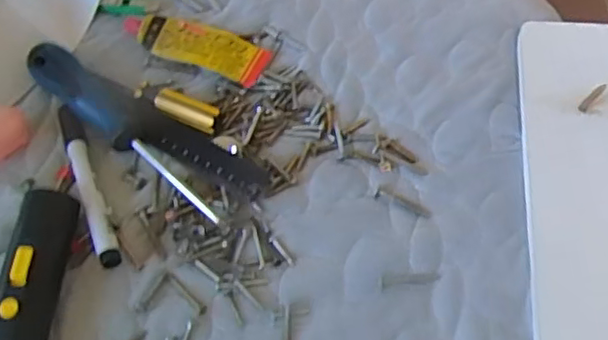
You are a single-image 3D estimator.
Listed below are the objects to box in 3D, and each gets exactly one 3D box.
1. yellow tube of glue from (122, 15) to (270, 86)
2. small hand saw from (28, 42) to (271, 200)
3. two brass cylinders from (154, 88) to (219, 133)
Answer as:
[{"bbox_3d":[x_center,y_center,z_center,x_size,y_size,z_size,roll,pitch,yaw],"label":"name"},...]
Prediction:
[{"bbox_3d":[-0.085,-0.098,0.483,0.113,0.019,0.036,18,62,12],"label":"yellow tube of glue"},{"bbox_3d":[-0.117,-0.034,0.444,0.196,0.033,0.045,30,65,18],"label":"small hand saw"},{"bbox_3d":[-0.085,-0.043,0.452,0.049,0.017,0.015,23,63,15],"label":"two brass cylinders"}]

